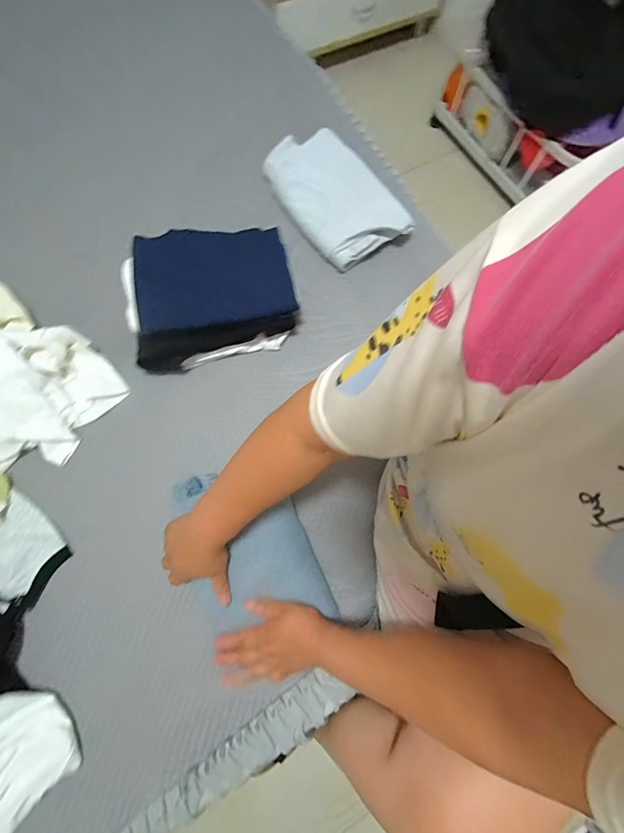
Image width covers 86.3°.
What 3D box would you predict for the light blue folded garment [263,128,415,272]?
[{"bbox_3d":[0.038,-0.420,0.633,0.161,0.058,0.295,-37,79,-10],"label":"light blue folded garment"}]

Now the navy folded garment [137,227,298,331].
[{"bbox_3d":[-0.165,-0.236,0.554,0.250,0.026,0.168,-7,76,-3],"label":"navy folded garment"}]

